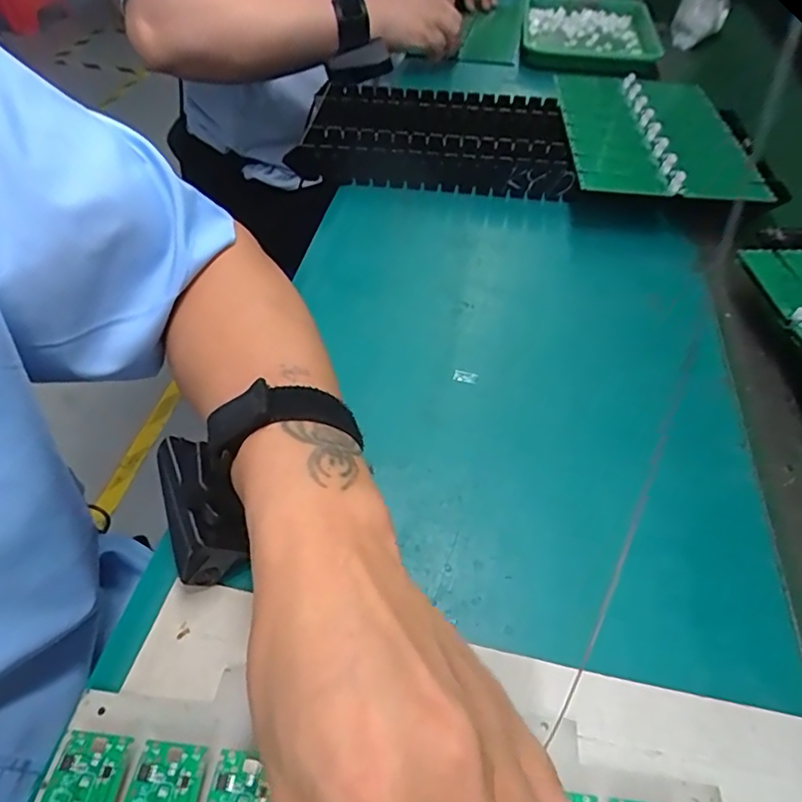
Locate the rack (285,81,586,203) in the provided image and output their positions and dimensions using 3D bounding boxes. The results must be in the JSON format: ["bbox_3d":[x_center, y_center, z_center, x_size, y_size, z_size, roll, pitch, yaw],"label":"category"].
[{"bbox_3d":[0.032,-0.242,0.526,0.232,0.041,0.133,6,49,2],"label":"rack"}]

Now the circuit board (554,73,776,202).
[{"bbox_3d":[0.229,-0.254,0.528,0.158,0.018,0.240,4,50,5],"label":"circuit board"}]

